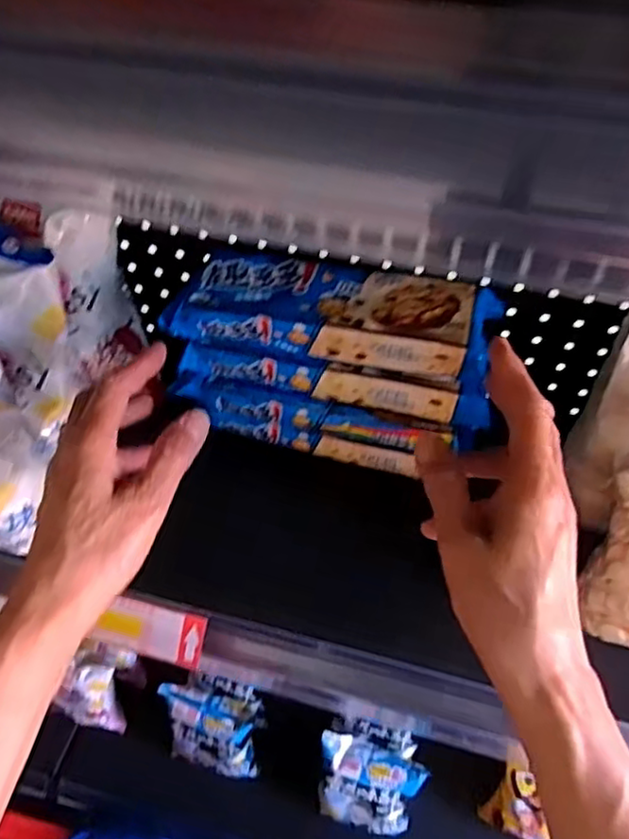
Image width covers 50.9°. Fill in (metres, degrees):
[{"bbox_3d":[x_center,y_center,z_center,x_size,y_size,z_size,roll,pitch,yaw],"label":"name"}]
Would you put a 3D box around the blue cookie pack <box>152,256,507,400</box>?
[{"bbox_3d":[0.015,-0.077,0.475,0.222,0.038,0.072,10,53,8],"label":"blue cookie pack"}]

